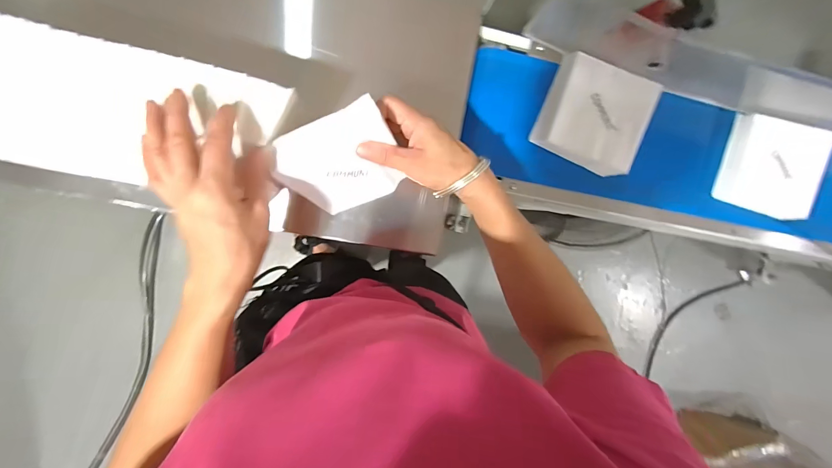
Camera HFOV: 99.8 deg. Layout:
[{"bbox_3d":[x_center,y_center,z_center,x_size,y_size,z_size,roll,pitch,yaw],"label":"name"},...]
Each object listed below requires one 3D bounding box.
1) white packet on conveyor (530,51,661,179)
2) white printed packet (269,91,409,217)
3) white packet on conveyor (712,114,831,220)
[{"bbox_3d":[0.228,-0.147,0.445,0.128,0.027,0.122,22,94,-8],"label":"white packet on conveyor"},{"bbox_3d":[-0.070,-0.067,0.364,0.111,0.125,0.016,-28,58,4],"label":"white printed packet"},{"bbox_3d":[0.488,-0.090,0.479,0.115,0.042,0.120,12,95,-7],"label":"white packet on conveyor"}]

